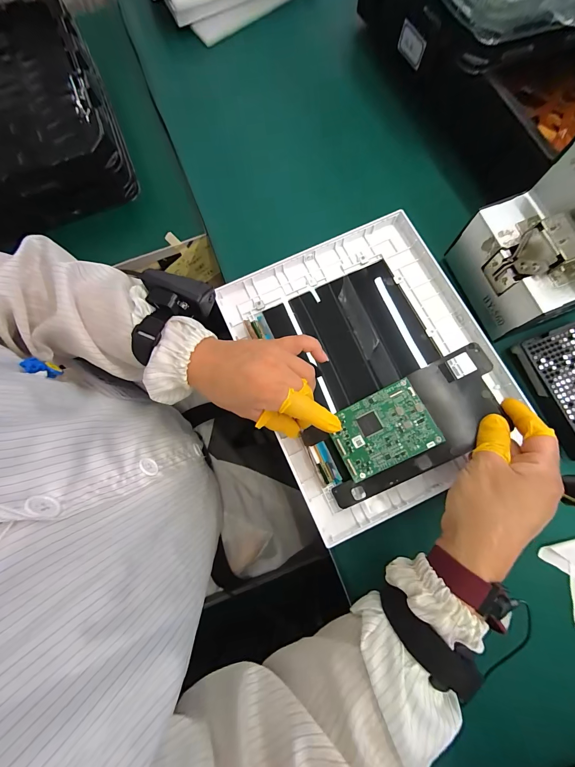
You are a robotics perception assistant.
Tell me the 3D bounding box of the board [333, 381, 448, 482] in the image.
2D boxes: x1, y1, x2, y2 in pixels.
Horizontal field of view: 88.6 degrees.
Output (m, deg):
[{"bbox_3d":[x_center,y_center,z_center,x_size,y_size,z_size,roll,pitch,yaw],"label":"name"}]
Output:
[{"bbox_3d":[0.093,0.047,0.292,0.092,0.004,0.068,-28,76,9],"label":"board"}]

